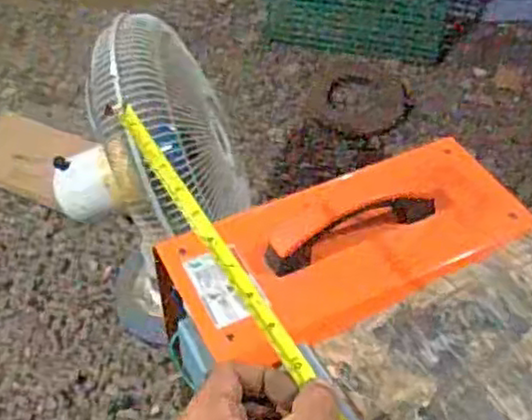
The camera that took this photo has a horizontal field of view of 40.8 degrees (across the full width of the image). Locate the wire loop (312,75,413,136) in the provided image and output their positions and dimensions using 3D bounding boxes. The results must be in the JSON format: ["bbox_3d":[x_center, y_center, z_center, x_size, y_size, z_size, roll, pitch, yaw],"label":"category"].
[{"bbox_3d":[0.241,-0.258,1.747,0.254,0.017,0.204,5,53,-11],"label":"wire loop"}]

